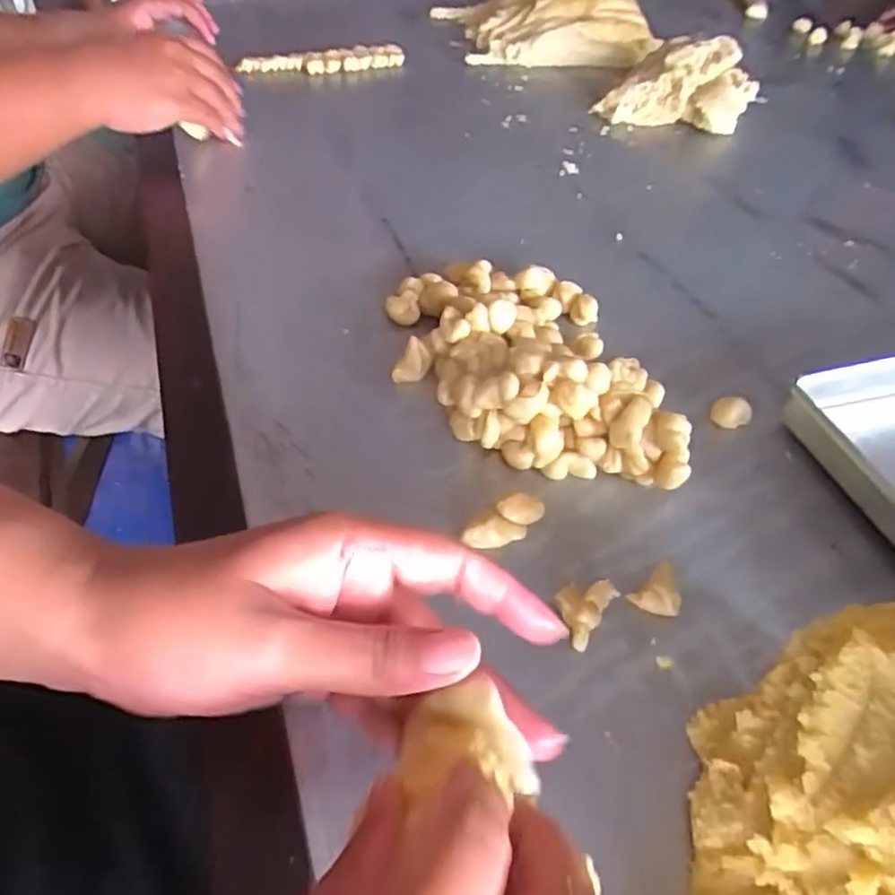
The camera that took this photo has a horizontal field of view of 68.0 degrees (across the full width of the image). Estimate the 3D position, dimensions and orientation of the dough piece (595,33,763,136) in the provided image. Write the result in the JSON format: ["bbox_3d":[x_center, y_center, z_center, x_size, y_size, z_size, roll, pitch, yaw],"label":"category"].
[{"bbox_3d":[0.244,-0.384,0.695,0.147,0.071,0.083,15,48,13],"label":"dough piece"}]

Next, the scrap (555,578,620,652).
[{"bbox_3d":[0.062,0.074,0.309,0.022,0.016,0.033,29,53,24],"label":"scrap"}]

